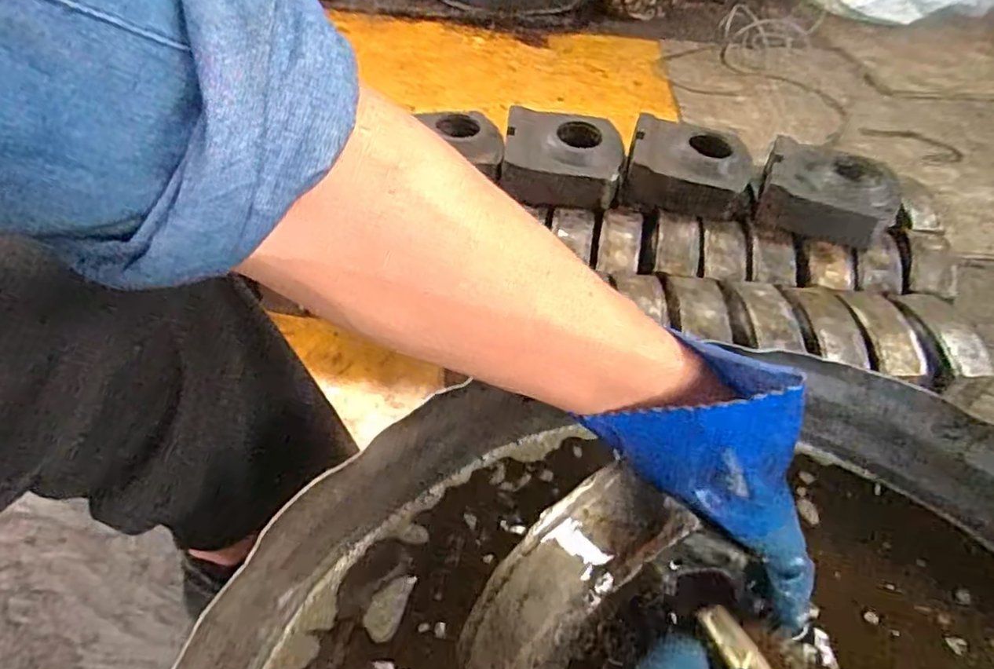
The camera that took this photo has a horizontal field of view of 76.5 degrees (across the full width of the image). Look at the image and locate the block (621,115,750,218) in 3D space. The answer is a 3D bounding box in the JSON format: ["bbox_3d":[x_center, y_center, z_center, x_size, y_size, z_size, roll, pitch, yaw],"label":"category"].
[{"bbox_3d":[0.301,-0.261,1.006,0.192,0.082,0.136,17,47,13],"label":"block"}]

